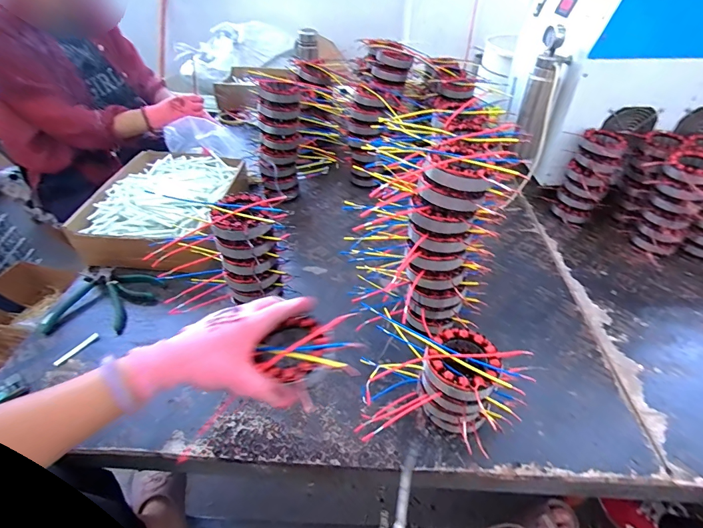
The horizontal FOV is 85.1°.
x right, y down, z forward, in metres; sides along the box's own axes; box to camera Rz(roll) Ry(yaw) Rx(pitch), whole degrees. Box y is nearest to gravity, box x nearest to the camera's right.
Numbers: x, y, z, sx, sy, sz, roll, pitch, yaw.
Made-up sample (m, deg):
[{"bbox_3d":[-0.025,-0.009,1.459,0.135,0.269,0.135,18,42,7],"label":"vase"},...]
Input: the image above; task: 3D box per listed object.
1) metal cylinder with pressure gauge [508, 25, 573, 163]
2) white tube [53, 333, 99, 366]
[{"bbox_3d":[0.406,-0.355,0.825,0.072,0.247,0.068,20,45,20],"label":"metal cylinder with pressure gauge"},{"bbox_3d":[-0.438,0.134,0.610,0.070,0.009,0.008,-41,55,-22],"label":"white tube"}]

